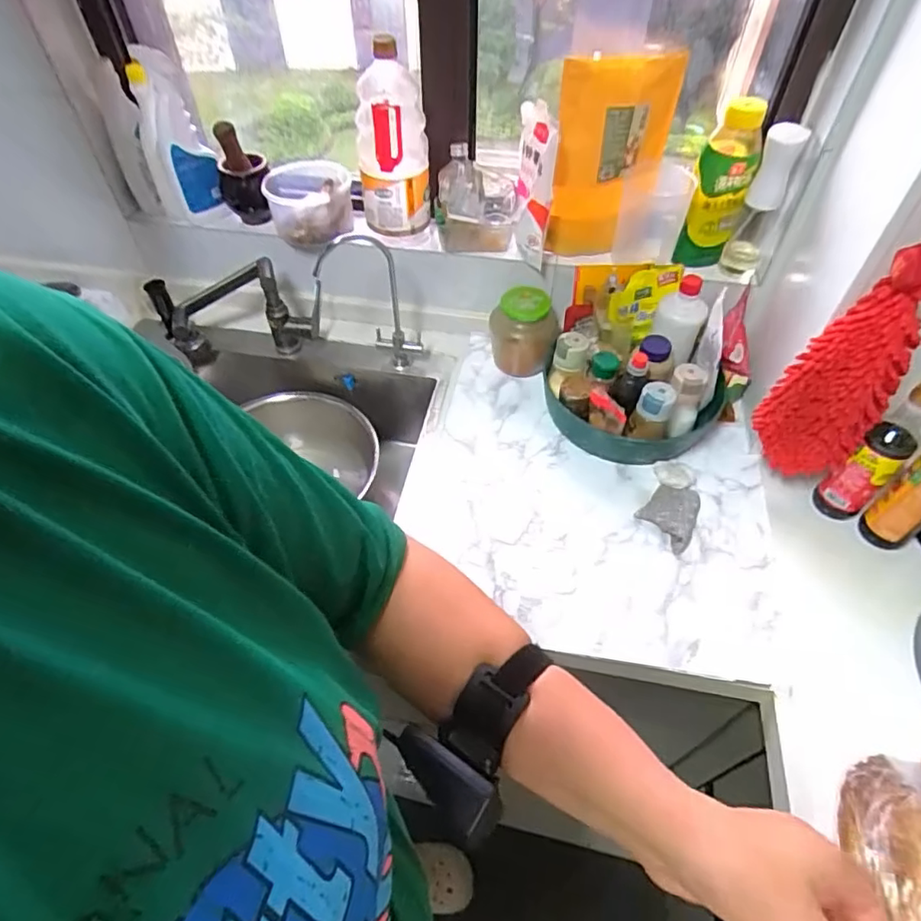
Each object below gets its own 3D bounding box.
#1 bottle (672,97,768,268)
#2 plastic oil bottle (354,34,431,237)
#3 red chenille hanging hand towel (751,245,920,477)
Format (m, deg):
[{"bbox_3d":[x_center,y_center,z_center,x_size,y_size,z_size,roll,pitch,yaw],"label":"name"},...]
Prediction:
[{"bbox_3d":[0.385,-0.401,0.856,0.076,0.228,0.088,18,54,14],"label":"bottle"},{"bbox_3d":[-0.106,-0.490,0.892,0.106,0.242,0.095,-7,52,-6],"label":"plastic oil bottle"},{"bbox_3d":[0.468,-0.109,0.703,0.115,0.334,0.054,24,55,18],"label":"red chenille hanging hand towel"}]

